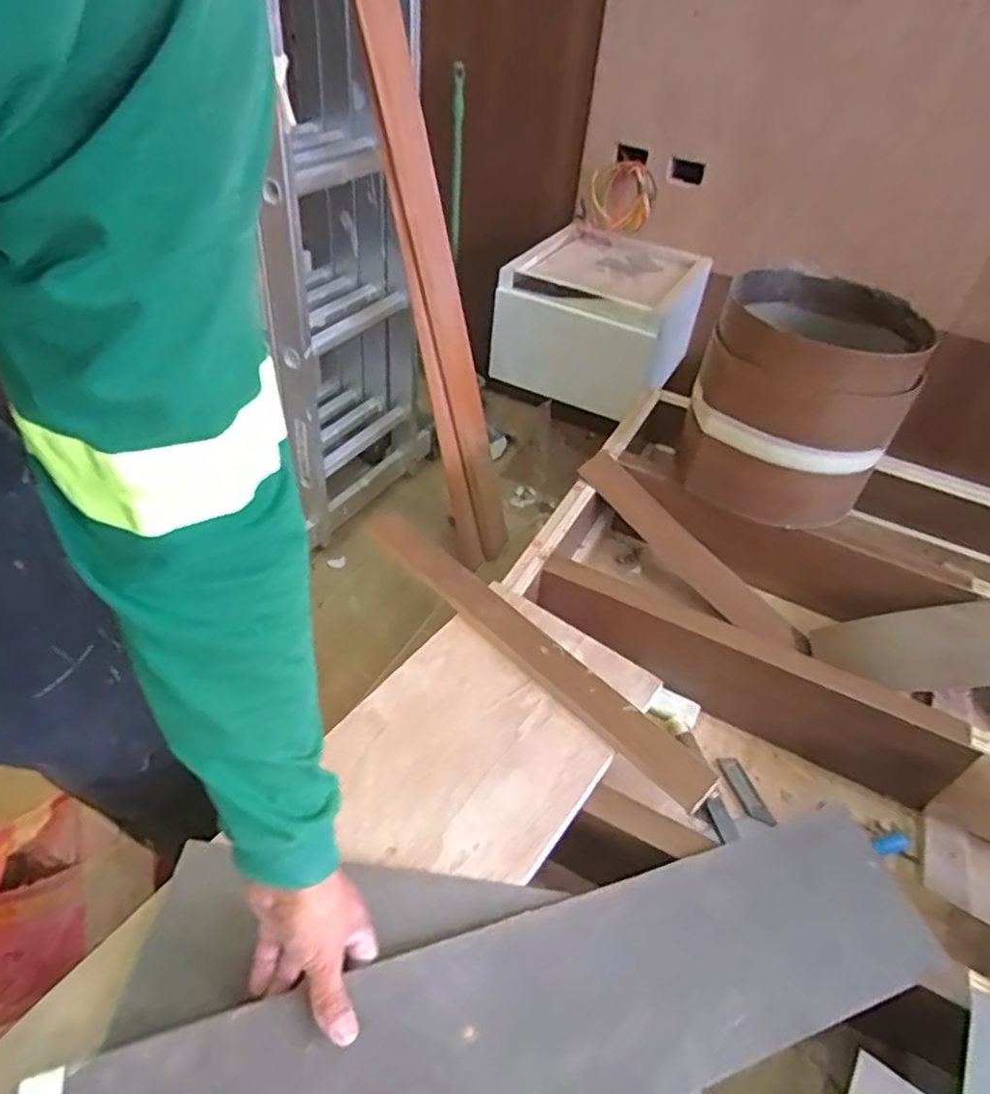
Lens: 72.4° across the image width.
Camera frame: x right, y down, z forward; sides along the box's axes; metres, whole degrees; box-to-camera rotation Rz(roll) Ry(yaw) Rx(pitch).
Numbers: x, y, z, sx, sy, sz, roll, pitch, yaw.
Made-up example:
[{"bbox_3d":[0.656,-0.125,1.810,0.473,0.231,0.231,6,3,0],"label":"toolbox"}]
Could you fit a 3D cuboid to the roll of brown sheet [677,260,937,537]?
[{"bbox_3d":[0.470,-0.227,1.071,0.286,0.298,0.248,25,45,19],"label":"roll of brown sheet"}]

